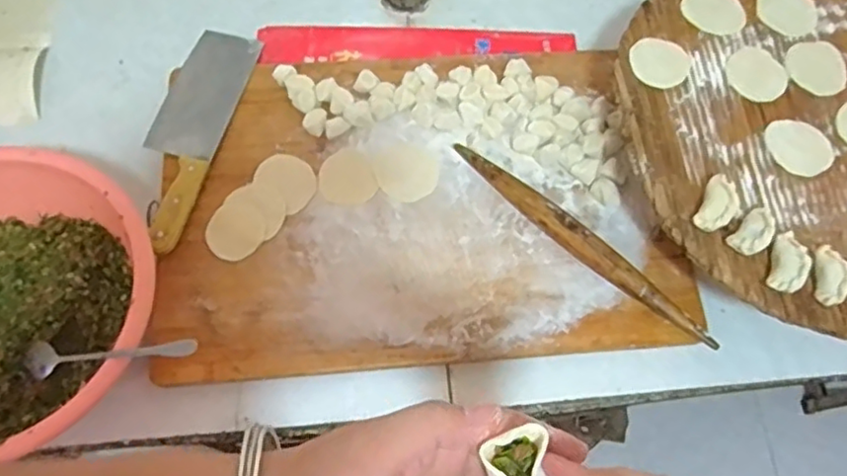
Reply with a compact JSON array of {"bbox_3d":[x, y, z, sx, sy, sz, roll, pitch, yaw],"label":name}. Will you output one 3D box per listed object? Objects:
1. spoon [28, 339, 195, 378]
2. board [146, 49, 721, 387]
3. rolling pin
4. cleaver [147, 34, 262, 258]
[{"bbox_3d":[-0.273,0.100,0.548,0.163,0.013,0.029,-7,67,12],"label":"spoon"},{"bbox_3d":[0.004,-0.050,0.687,0.537,0.024,0.358,-4,68,-5],"label":"board"},{"bbox_3d":[0.163,0.004,0.666,0.323,0.021,0.028,38,71,12],"label":"rolling pin"},{"bbox_3d":[-0.259,-0.121,0.697,0.079,0.024,0.281,13,67,2],"label":"cleaver"}]

